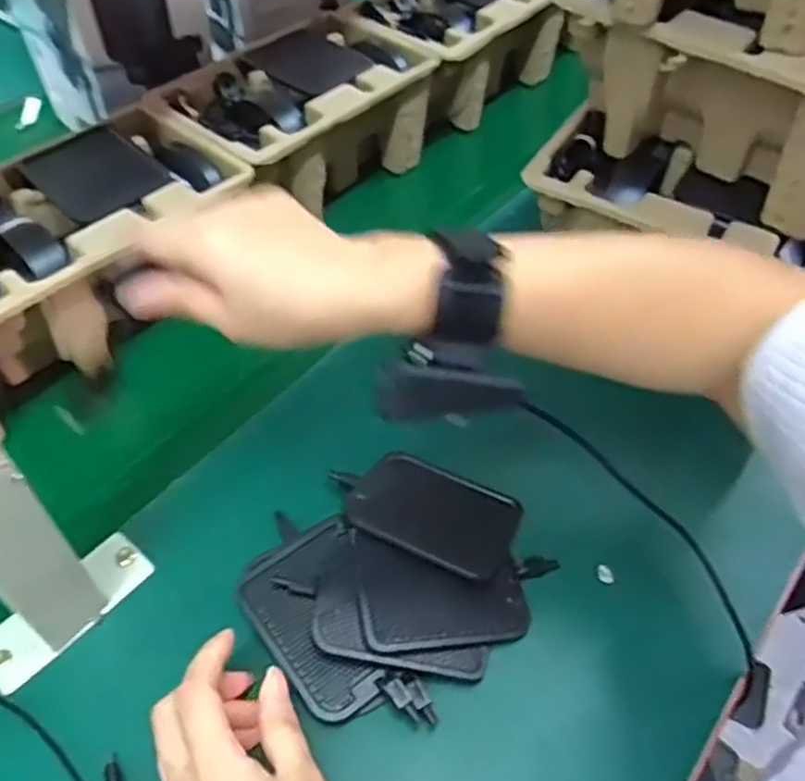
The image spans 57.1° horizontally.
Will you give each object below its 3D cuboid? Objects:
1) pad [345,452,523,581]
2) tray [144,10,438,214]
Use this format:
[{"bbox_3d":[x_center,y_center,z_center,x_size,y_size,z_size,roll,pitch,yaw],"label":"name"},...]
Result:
[{"bbox_3d":[0.020,0.076,0.463,0.100,0.009,0.076,27,36,12],"label":"pad"},{"bbox_3d":[-0.093,-0.239,0.675,0.145,0.105,0.251,33,60,26],"label":"tray"}]

